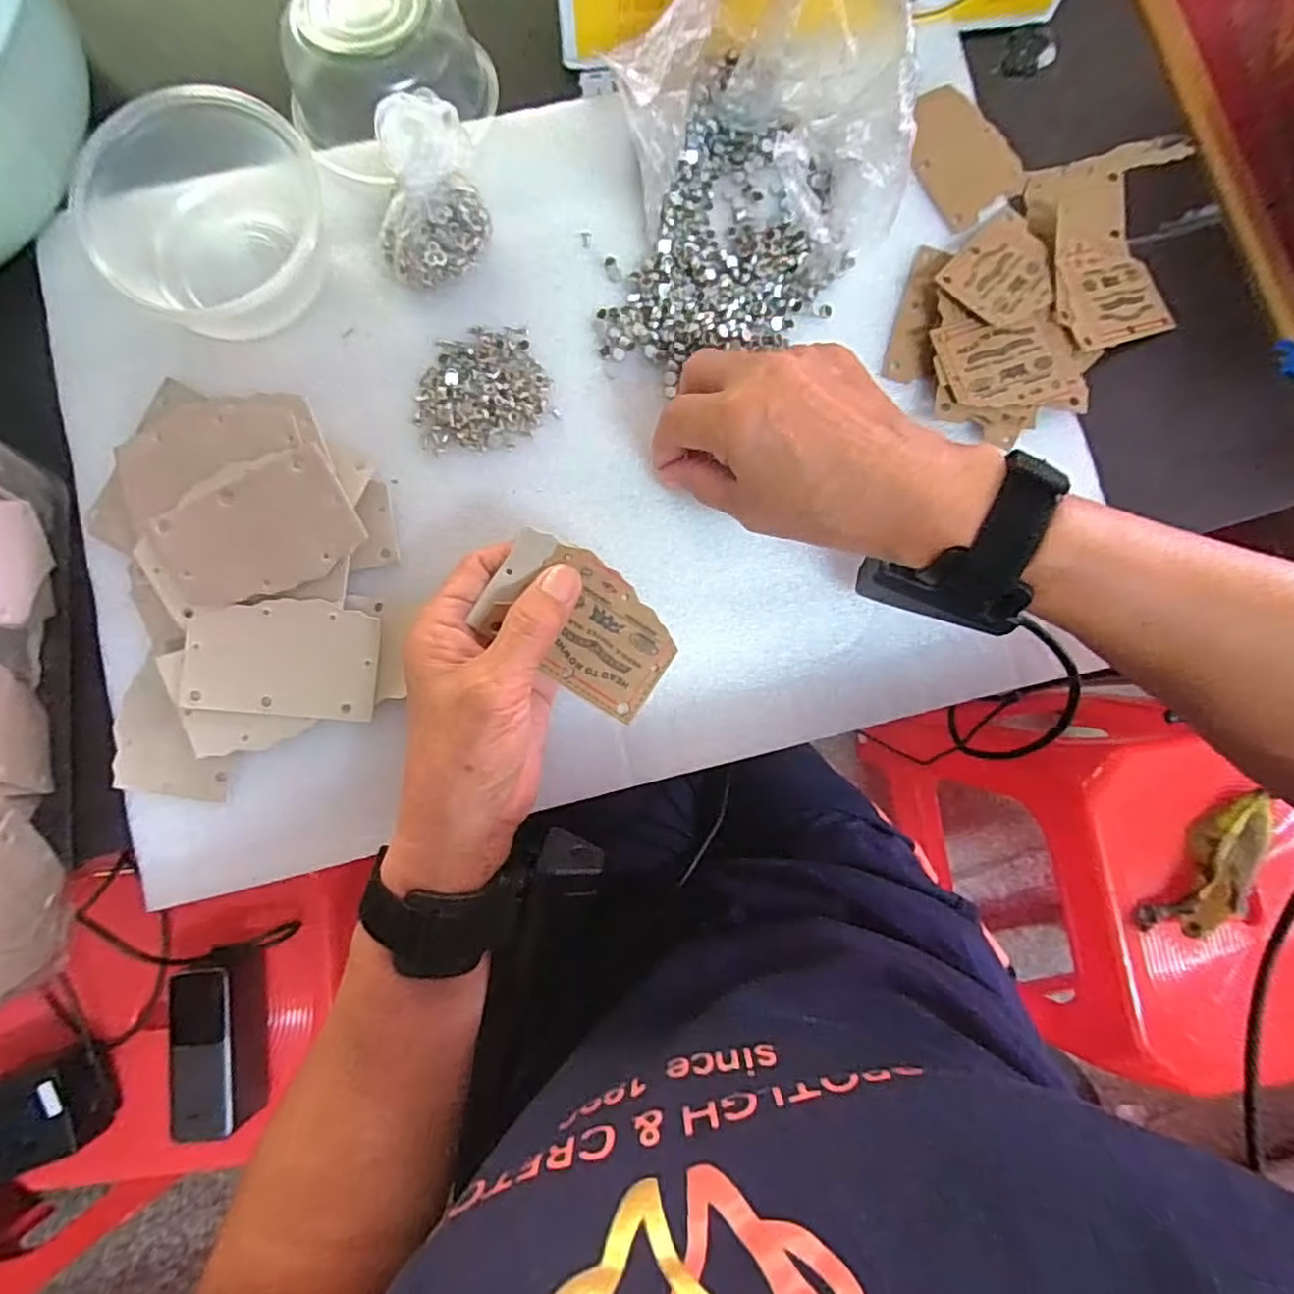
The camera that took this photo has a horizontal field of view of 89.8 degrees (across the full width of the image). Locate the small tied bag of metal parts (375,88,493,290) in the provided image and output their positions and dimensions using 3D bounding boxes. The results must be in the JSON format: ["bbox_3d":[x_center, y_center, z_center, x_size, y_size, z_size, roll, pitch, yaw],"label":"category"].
[{"bbox_3d":[-0.107,-0.222,0.324,0.050,0.052,0.071,6,84,-1],"label":"small tied bag of metal parts"}]

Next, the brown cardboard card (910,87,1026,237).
[{"bbox_3d":[0.171,-0.272,0.362,0.057,0.009,0.072,-37,86,-5],"label":"brown cardboard card"}]

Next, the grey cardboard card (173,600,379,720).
[{"bbox_3d":[-0.173,0.005,0.310,0.084,0.004,0.054,6,92,-9],"label":"grey cardboard card"}]

